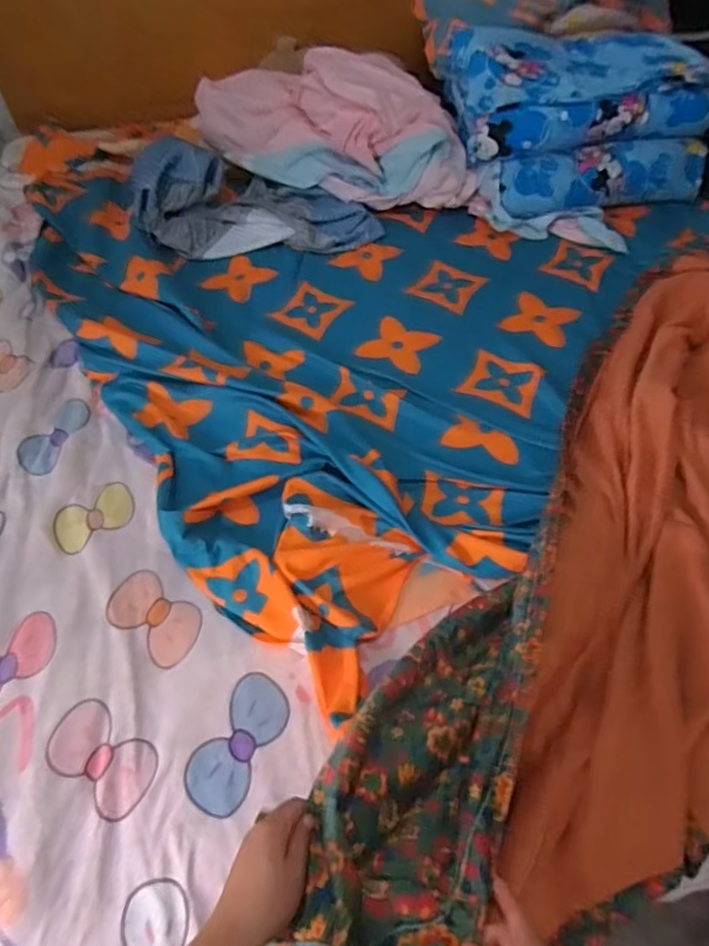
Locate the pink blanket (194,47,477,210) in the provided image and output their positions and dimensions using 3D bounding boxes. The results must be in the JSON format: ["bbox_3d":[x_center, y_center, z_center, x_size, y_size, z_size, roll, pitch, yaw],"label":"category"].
[{"bbox_3d":[-0.055,-0.853,1.455,0.733,0.242,0.257,18,58,14],"label":"pink blanket"}]

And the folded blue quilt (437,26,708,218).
[{"bbox_3d":[0.513,-0.877,1.432,0.533,0.228,0.483,-11,56,-6],"label":"folded blue quilt"}]

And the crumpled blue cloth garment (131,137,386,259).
[{"bbox_3d":[-0.240,-0.661,1.392,0.586,0.151,0.284,-6,55,-2],"label":"crumpled blue cloth garment"}]

